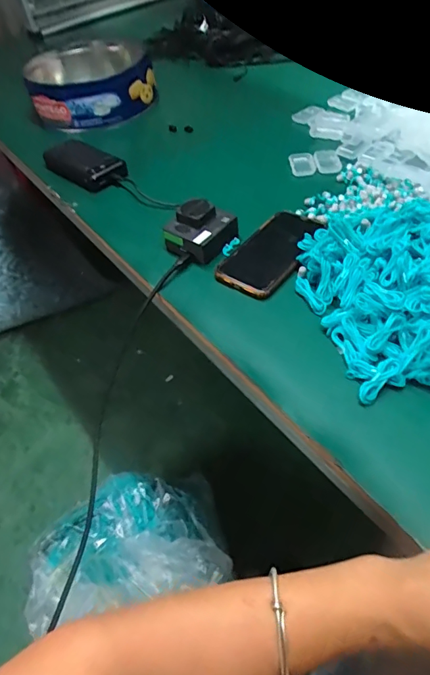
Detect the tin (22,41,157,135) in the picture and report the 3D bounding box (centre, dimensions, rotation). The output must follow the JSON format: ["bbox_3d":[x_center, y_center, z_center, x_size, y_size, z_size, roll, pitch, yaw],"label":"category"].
[{"bbox_3d":[-0.244,-0.508,0.898,0.238,0.097,0.204,-15,49,-7],"label":"tin"}]

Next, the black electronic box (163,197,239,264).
[{"bbox_3d":[-0.021,-0.142,0.580,0.074,0.042,0.076,24,56,25],"label":"black electronic box"}]

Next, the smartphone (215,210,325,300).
[{"bbox_3d":[0.075,-0.114,0.562,0.079,0.015,0.163,28,57,27],"label":"smartphone"}]

